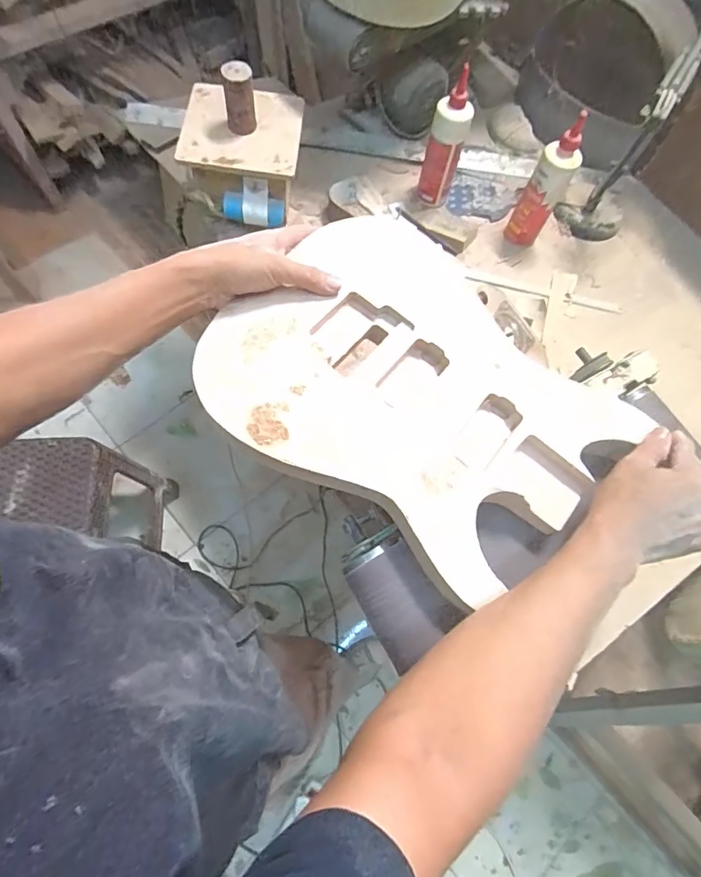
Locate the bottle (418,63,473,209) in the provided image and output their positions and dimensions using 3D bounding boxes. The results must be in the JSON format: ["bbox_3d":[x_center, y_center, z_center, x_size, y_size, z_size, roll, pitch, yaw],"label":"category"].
[{"bbox_3d":[0.178,-0.544,0.888,0.068,0.223,0.056,18,70,4],"label":"bottle"}]

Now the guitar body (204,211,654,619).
[{"bbox_3d":[0.062,-0.039,0.459,0.358,0.063,0.287,42,73,12],"label":"guitar body"}]

